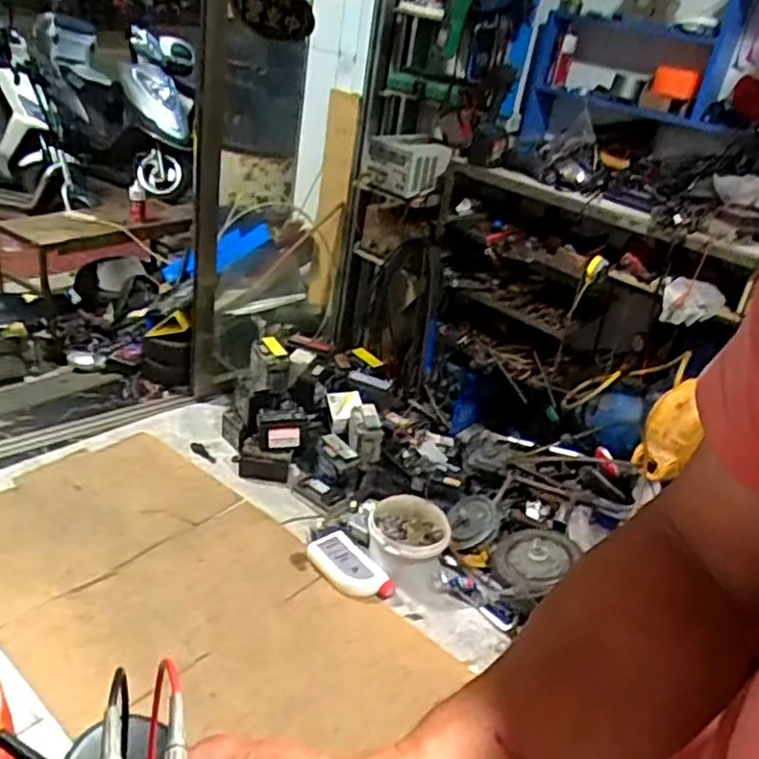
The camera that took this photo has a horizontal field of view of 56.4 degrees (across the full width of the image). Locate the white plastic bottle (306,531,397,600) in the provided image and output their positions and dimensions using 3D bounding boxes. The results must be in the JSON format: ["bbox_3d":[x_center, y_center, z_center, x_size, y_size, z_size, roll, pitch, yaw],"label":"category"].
[{"bbox_3d":[-0.078,0.482,1.818,0.113,0.057,0.239,-19,39,-42],"label":"white plastic bottle"}]

